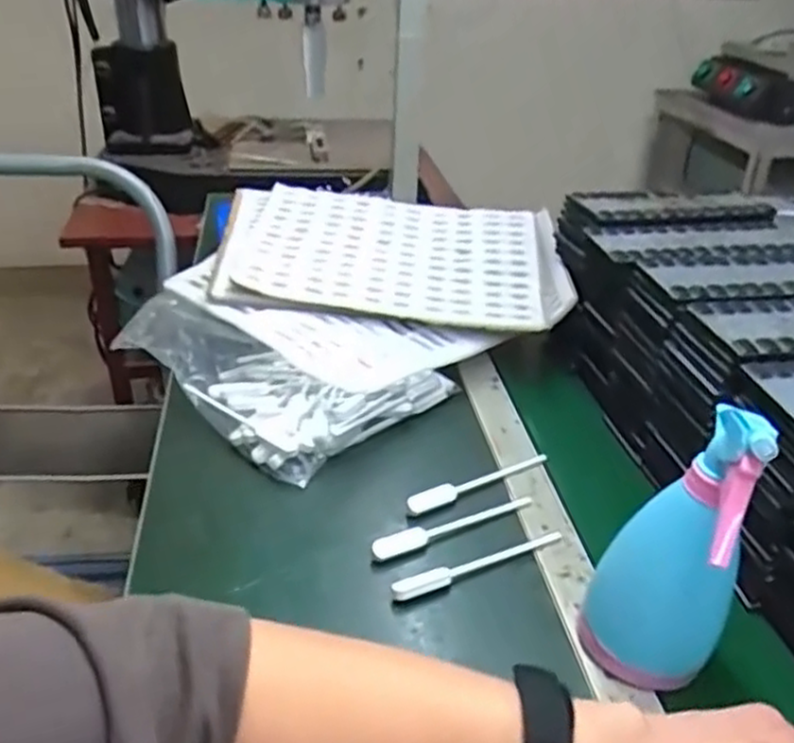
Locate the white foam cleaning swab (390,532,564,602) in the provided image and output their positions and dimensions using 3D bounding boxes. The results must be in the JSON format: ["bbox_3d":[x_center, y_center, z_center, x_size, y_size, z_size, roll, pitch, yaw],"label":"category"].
[{"bbox_3d":[0.061,0.140,0.556,0.144,0.015,0.014,-14,35,-25],"label":"white foam cleaning swab"}]

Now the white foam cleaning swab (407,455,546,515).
[{"bbox_3d":[0.070,0.093,0.633,0.139,0.013,0.016,-15,35,-25],"label":"white foam cleaning swab"}]

